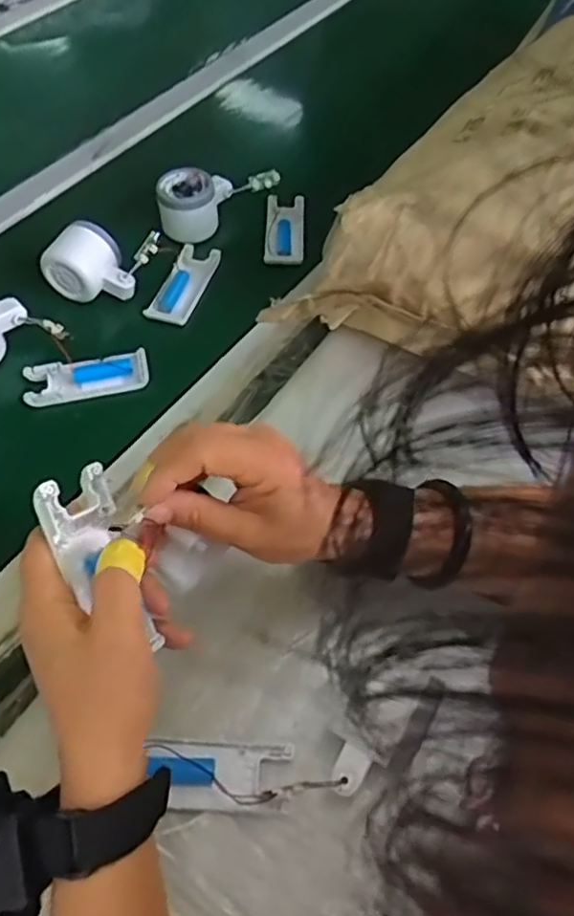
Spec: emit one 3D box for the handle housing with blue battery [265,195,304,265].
[{"bbox_3d":[-0.002,-0.238,0.691,0.039,0.019,0.099,3,56,-1],"label":"handle housing with blue battery"}]

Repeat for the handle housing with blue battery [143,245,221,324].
[{"bbox_3d":[-0.099,-0.170,0.644,0.040,0.015,0.097,16,58,10],"label":"handle housing with blue battery"}]

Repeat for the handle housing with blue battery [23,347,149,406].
[{"bbox_3d":[-0.174,-0.072,0.575,0.103,0.016,0.039,-10,57,-7],"label":"handle housing with blue battery"}]

